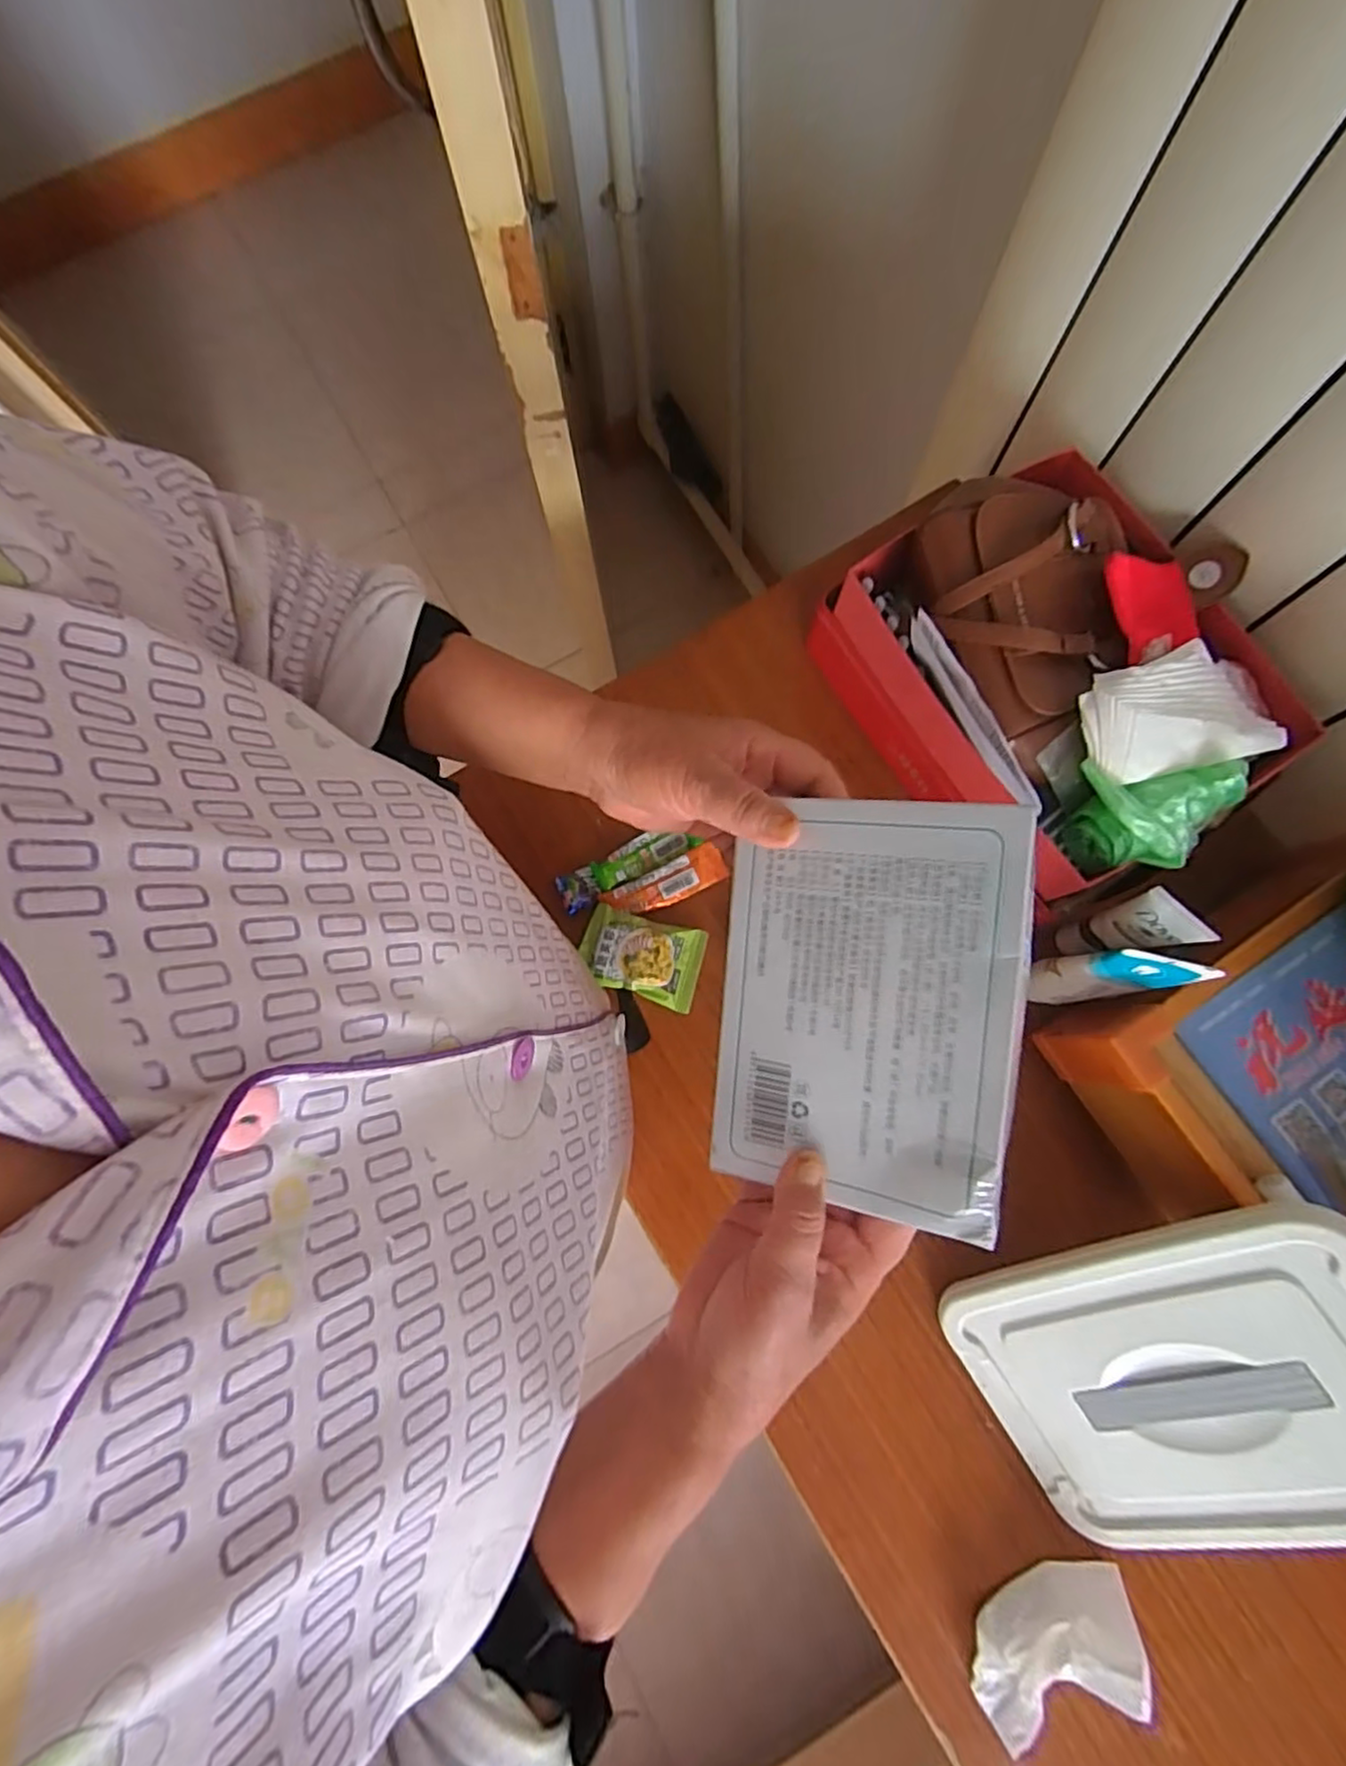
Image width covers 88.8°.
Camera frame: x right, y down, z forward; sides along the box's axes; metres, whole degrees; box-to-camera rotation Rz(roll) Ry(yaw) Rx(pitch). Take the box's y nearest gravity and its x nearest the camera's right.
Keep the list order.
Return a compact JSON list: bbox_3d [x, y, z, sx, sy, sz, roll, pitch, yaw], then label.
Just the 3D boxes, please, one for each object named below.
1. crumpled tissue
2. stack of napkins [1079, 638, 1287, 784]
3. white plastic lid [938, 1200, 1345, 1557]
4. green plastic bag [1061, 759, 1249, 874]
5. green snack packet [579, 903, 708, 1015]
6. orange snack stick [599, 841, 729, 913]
[{"bbox_3d":[0.240,0.485,0.432,0.117,0.054,0.061,-40,80,-6],"label":"crumpled tissue"},{"bbox_3d":[0.317,-0.109,0.430,0.124,0.026,0.076,-14,78,-1],"label":"stack of napkins"},{"bbox_3d":[0.307,0.300,0.406,0.252,0.015,0.179,-40,77,31],"label":"white plastic lid"},{"bbox_3d":[0.314,-0.041,0.448,0.109,0.064,0.066,1,78,2],"label":"green plastic bag"},{"bbox_3d":[-0.025,0.057,0.535,0.093,0.021,0.061,14,79,4],"label":"green snack packet"},{"bbox_3d":[-0.005,0.003,0.553,0.100,0.013,0.031,-25,79,-4],"label":"orange snack stick"}]

